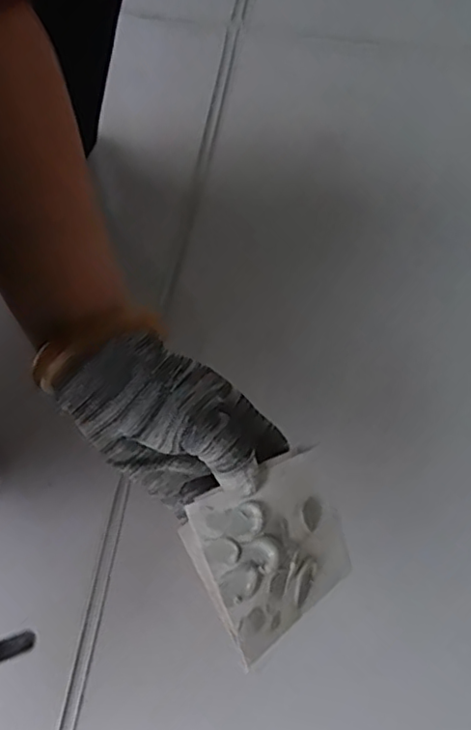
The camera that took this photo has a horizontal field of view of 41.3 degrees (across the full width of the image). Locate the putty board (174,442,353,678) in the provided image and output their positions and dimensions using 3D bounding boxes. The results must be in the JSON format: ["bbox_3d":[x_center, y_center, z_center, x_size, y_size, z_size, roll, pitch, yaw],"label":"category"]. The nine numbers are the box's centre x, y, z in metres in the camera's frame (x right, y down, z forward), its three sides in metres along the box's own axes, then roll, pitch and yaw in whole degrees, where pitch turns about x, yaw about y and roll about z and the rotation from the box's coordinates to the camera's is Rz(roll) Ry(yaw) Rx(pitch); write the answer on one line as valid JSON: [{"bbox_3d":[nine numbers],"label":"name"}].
[{"bbox_3d":[0.020,0.097,0.330,0.083,0.017,0.081,-22,91,-29],"label":"putty board"}]

